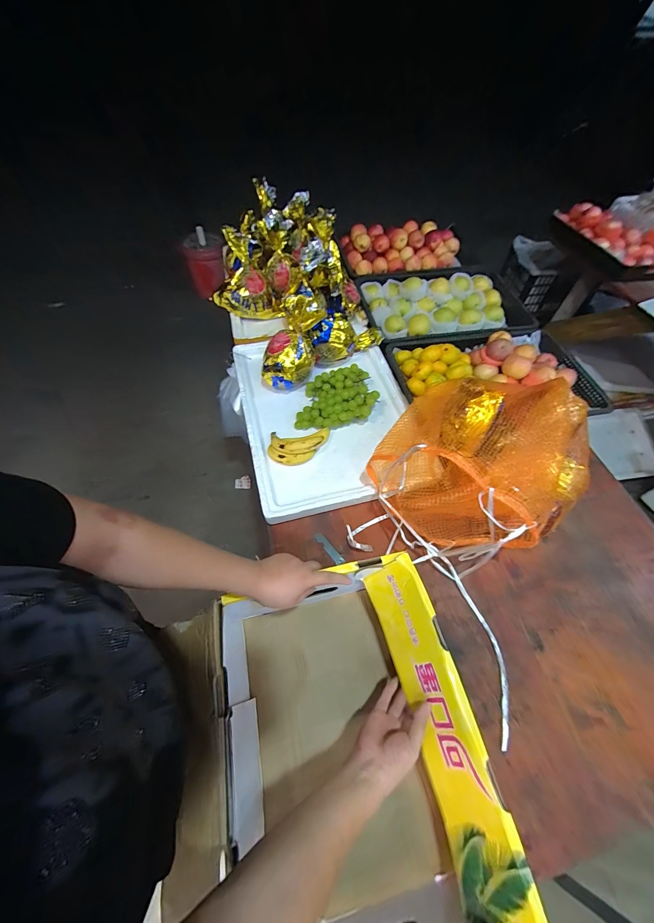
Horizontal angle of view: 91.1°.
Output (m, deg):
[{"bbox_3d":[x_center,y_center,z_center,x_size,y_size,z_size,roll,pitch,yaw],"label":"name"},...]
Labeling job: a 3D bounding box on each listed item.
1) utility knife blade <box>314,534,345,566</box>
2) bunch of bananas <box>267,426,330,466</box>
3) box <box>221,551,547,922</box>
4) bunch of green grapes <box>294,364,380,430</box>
[{"bbox_3d":[0.006,0.198,0.726,0.020,0.004,0.084,-36,66,-21],"label":"utility knife blade"},{"bbox_3d":[-0.071,-0.042,0.806,0.153,0.057,0.098,0,59,-2],"label":"bunch of bananas"},{"bbox_3d":[0.031,0.407,0.491,0.327,0.173,0.436,-10,60,-8],"label":"box"},{"bbox_3d":[0.017,-0.178,0.879,0.225,0.077,0.183,-9,59,-7],"label":"bunch of green grapes"}]

